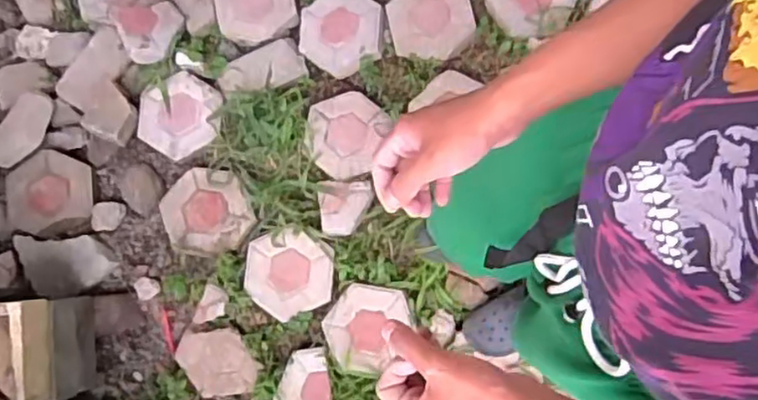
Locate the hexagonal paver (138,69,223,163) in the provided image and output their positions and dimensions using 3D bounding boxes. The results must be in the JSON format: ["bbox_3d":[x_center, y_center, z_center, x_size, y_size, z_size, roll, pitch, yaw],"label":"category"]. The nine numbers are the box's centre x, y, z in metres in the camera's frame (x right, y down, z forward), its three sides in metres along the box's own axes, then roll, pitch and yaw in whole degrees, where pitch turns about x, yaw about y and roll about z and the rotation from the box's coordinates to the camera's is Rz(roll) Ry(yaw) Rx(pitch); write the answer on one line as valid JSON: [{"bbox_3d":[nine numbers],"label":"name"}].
[{"bbox_3d":[-0.478,-0.207,1.567,0.190,0.032,0.193,31,83,11],"label":"hexagonal paver"}]

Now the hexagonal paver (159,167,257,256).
[{"bbox_3d":[-0.395,0.024,1.515,0.193,0.036,0.196,-27,77,0],"label":"hexagonal paver"}]

